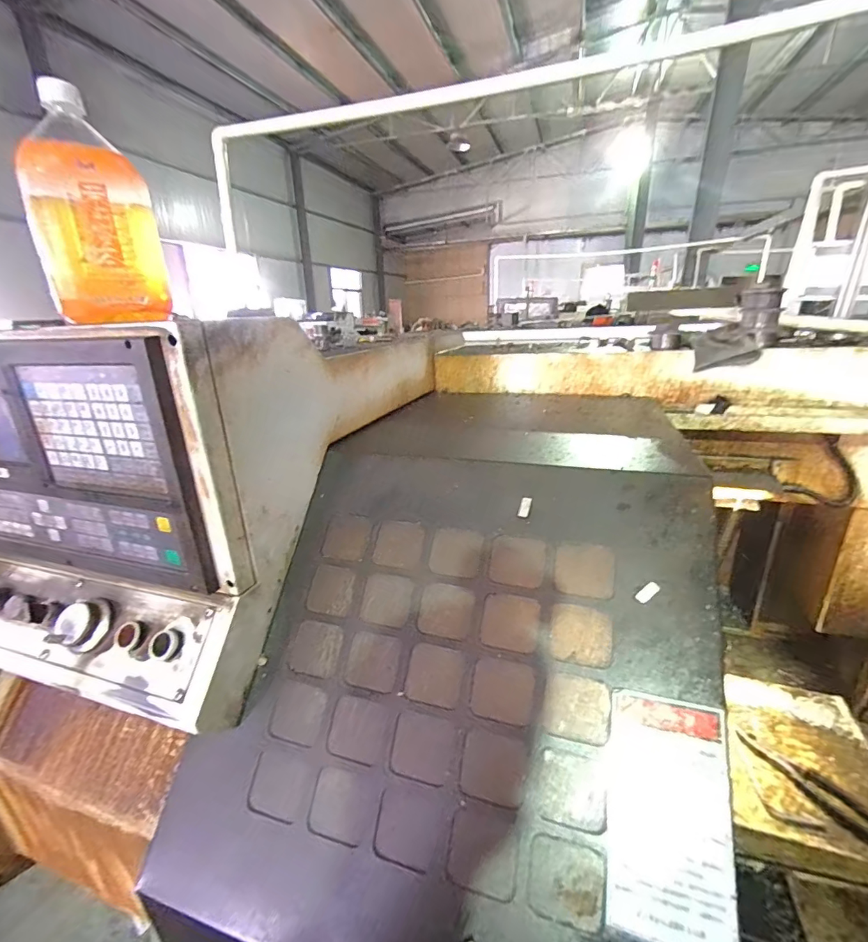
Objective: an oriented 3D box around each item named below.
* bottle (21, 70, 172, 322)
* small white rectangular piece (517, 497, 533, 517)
[{"bbox_3d":[-0.317,-0.247,0.408,0.089,0.192,0.081,-9,19,-23],"label":"bottle"},{"bbox_3d":[0.103,0.041,0.490,0.011,0.023,0.004,15,-5,18],"label":"small white rectangular piece"}]

